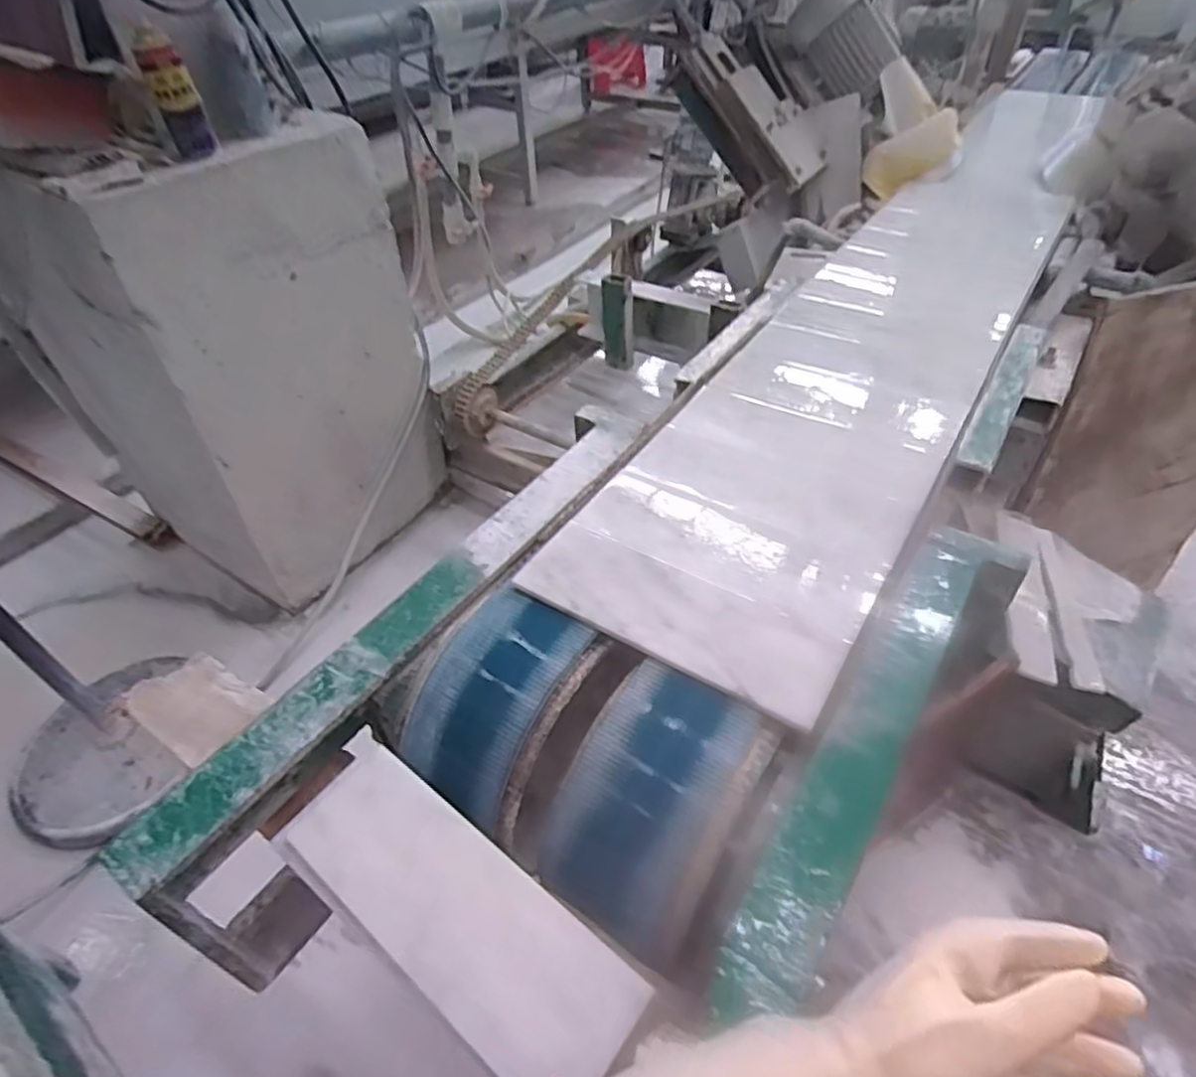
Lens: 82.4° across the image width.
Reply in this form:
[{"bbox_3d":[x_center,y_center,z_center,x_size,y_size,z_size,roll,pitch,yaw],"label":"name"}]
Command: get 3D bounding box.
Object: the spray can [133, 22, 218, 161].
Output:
[{"bbox_3d":[-0.682,-0.713,1.102,0.067,0.170,0.054,-25,49,-20],"label":"spray can"}]

